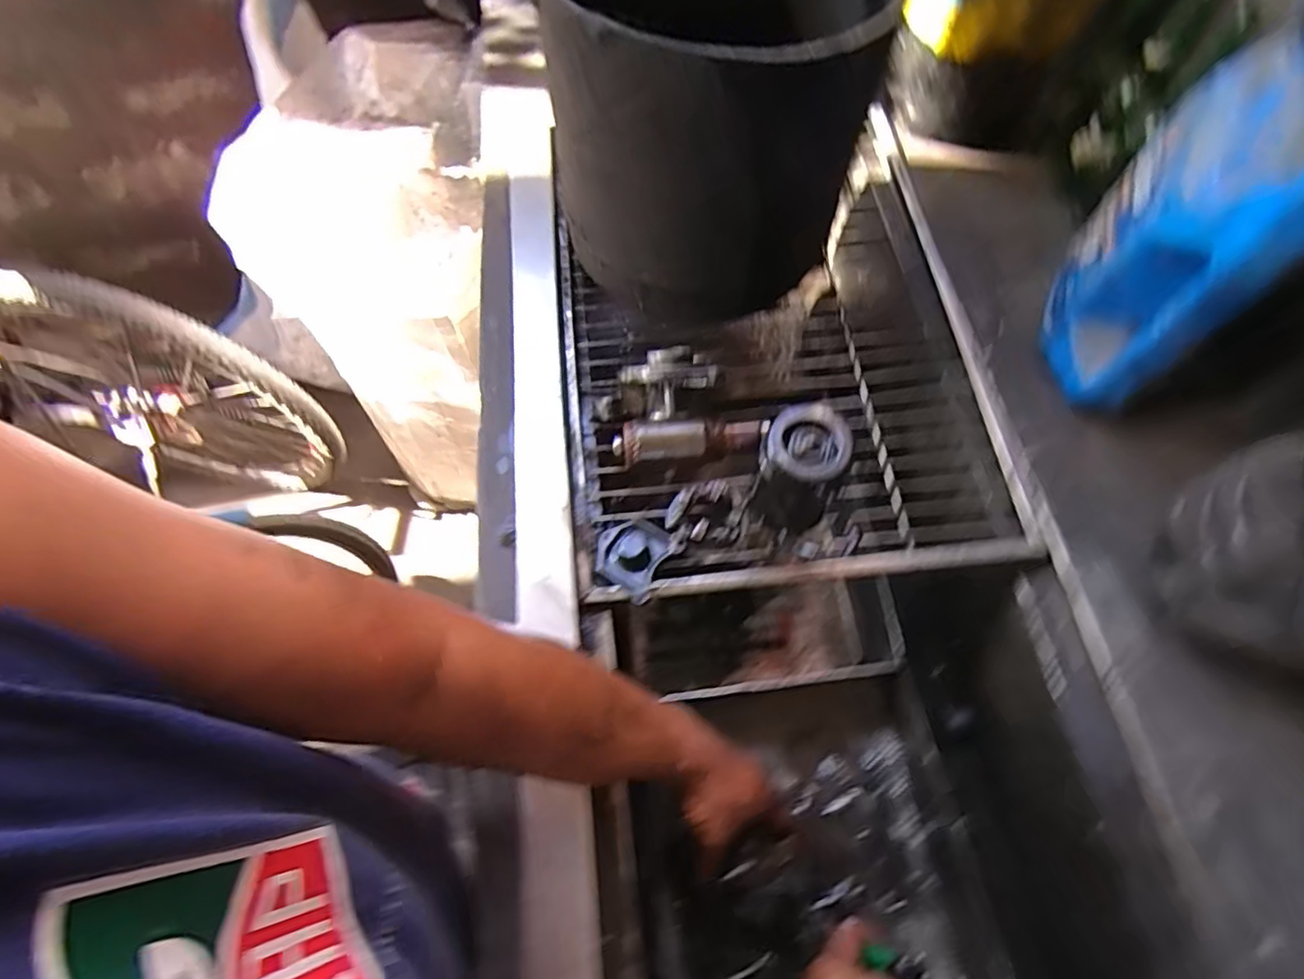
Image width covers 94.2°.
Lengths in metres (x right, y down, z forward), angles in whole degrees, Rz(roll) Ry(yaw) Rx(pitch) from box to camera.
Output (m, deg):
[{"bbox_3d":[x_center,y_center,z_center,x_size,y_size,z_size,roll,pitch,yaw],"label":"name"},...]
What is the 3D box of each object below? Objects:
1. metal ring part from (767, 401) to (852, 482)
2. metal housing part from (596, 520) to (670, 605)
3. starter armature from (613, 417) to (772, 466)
[{"bbox_3d":[0.128,-0.038,0.486,0.065,0.021,0.058,39,71,16],"label":"metal ring part"},{"bbox_3d":[-0.018,0.058,0.550,0.066,0.018,0.063,33,69,13],"label":"metal housing part"},{"bbox_3d":[0.038,-0.048,0.577,0.145,0.035,0.034,-2,65,-2],"label":"starter armature"}]

